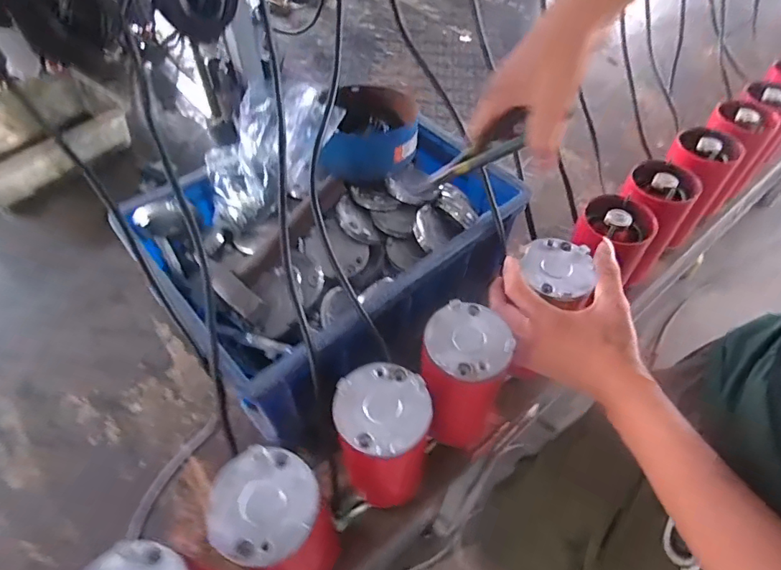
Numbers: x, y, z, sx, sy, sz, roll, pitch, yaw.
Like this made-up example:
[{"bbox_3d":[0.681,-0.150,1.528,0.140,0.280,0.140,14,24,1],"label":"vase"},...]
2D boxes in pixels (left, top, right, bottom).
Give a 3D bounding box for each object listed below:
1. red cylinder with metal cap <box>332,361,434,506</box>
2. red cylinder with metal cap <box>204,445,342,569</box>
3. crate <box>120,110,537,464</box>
[{"bbox_3d":[-0.006,0.145,0.439,0.074,0.167,0.071,0,52,0],"label":"red cylinder with metal cap"},{"bbox_3d":[-0.087,0.203,0.396,0.071,0.169,0.071,0,52,0],"label":"red cylinder with metal cap"},{"bbox_3d":[-0.070,-0.042,0.573,0.373,0.189,0.313,-35,61,-23],"label":"crate"}]

